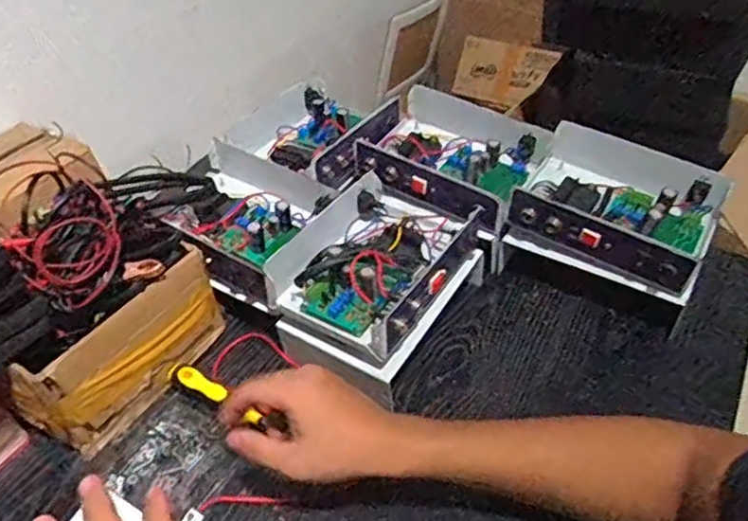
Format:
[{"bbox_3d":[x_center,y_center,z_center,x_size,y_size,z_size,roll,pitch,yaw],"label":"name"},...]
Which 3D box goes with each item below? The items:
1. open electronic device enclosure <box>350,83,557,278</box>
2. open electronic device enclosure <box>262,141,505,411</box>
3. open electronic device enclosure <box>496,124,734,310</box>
[{"bbox_3d":[0.098,-0.134,0.799,0.217,0.065,0.187,19,50,23],"label":"open electronic device enclosure"},{"bbox_3d":[0.005,-0.004,0.690,0.190,0.083,0.245,20,50,24],"label":"open electronic device enclosure"},{"bbox_3d":[0.271,-0.059,0.708,0.208,0.068,0.147,21,50,24],"label":"open electronic device enclosure"}]

